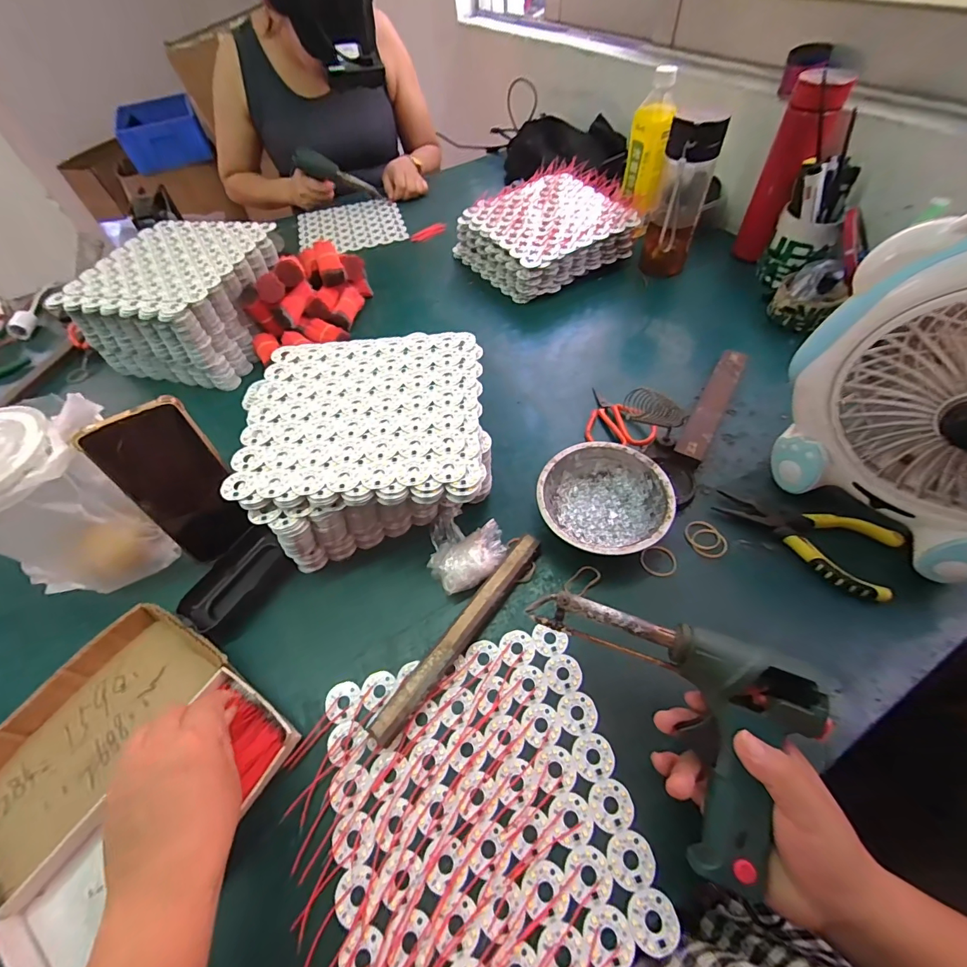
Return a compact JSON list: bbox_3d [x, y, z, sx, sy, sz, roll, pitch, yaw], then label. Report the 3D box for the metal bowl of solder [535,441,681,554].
[{"bbox_3d":[0.120,0.018,0.433,0.125,0.037,0.125,-2,55,3],"label":"metal bowl of solder"}]

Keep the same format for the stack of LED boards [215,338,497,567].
[{"bbox_3d":[-0.114,-0.047,0.460,0.237,0.096,0.232,-10,55,-2],"label":"stack of LED boards"}]

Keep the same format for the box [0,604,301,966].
[{"bbox_3d":[-0.285,0.224,0.334,0.210,0.028,0.193,30,63,23],"label":"box"}]

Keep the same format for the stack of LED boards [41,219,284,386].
[{"bbox_3d":[-0.441,-0.282,0.649,0.213,0.113,0.237,8,56,10],"label":"stack of LED boards"}]

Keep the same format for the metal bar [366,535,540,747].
[{"bbox_3d":[-0.019,0.131,0.384,0.025,0.019,0.214,32,63,23],"label":"metal bar"}]

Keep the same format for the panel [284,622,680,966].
[{"bbox_3d":[-0.011,0.241,0.308,0.231,0.006,0.223,-15,55,-6],"label":"panel"}]

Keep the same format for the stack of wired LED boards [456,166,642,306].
[{"bbox_3d":[0.112,-0.426,0.723,0.249,0.080,0.226,-31,58,-16],"label":"stack of wired LED boards"}]

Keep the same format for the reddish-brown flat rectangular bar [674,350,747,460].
[{"bbox_3d":[0.274,-0.096,0.513,0.030,0.027,0.198,25,61,20],"label":"reddish-brown flat rectangular bar"}]

